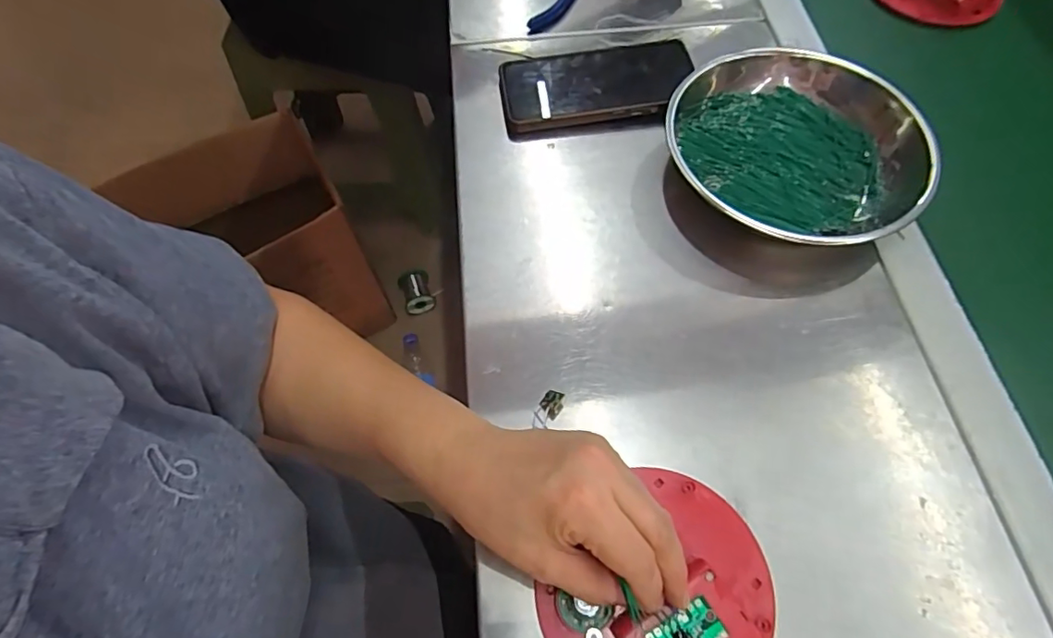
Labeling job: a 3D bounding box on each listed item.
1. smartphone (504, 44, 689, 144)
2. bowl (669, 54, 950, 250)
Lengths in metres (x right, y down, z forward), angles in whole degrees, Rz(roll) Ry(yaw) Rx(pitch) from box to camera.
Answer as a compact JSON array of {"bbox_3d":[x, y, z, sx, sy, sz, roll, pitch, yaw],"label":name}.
[{"bbox_3d":[0.059,-0.198,0.468,0.158,0.020,0.083,-6,62,-2],"label":"smartphone"},{"bbox_3d":[0.202,-0.133,0.419,0.191,0.048,0.188,25,66,14],"label":"bowl"}]

